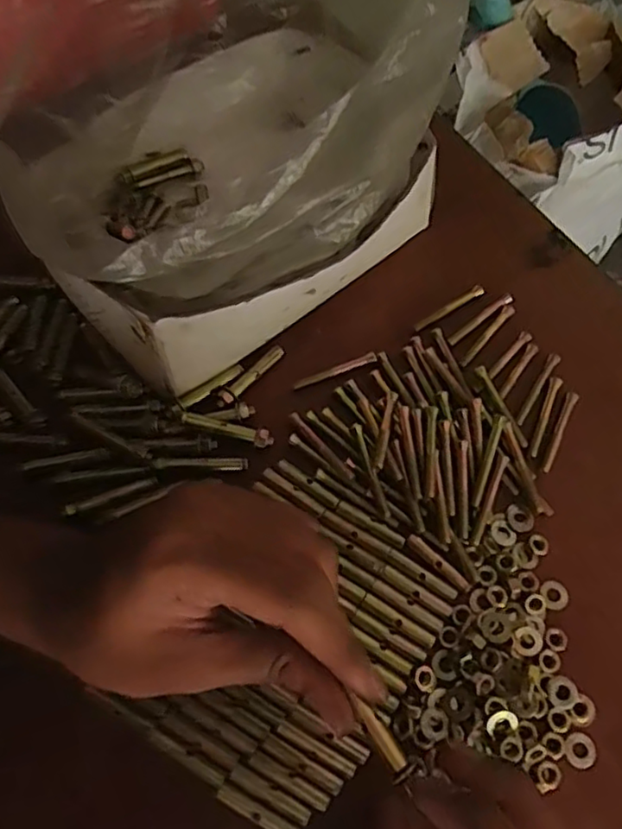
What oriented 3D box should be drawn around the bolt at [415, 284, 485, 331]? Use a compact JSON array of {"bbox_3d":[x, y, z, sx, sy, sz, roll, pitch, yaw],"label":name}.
[{"bbox_3d":[0.079,-0.061,0.368,0.048,0.005,0.005,-30,69,-12],"label":"bolt"}]

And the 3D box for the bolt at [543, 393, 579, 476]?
[{"bbox_3d":[0.131,0.009,0.339,0.006,0.004,0.050,26,68,12],"label":"bolt"}]

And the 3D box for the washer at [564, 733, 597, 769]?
[{"bbox_3d":[0.116,0.145,0.278,0.014,0.004,0.013,0,65,1],"label":"washer"}]

